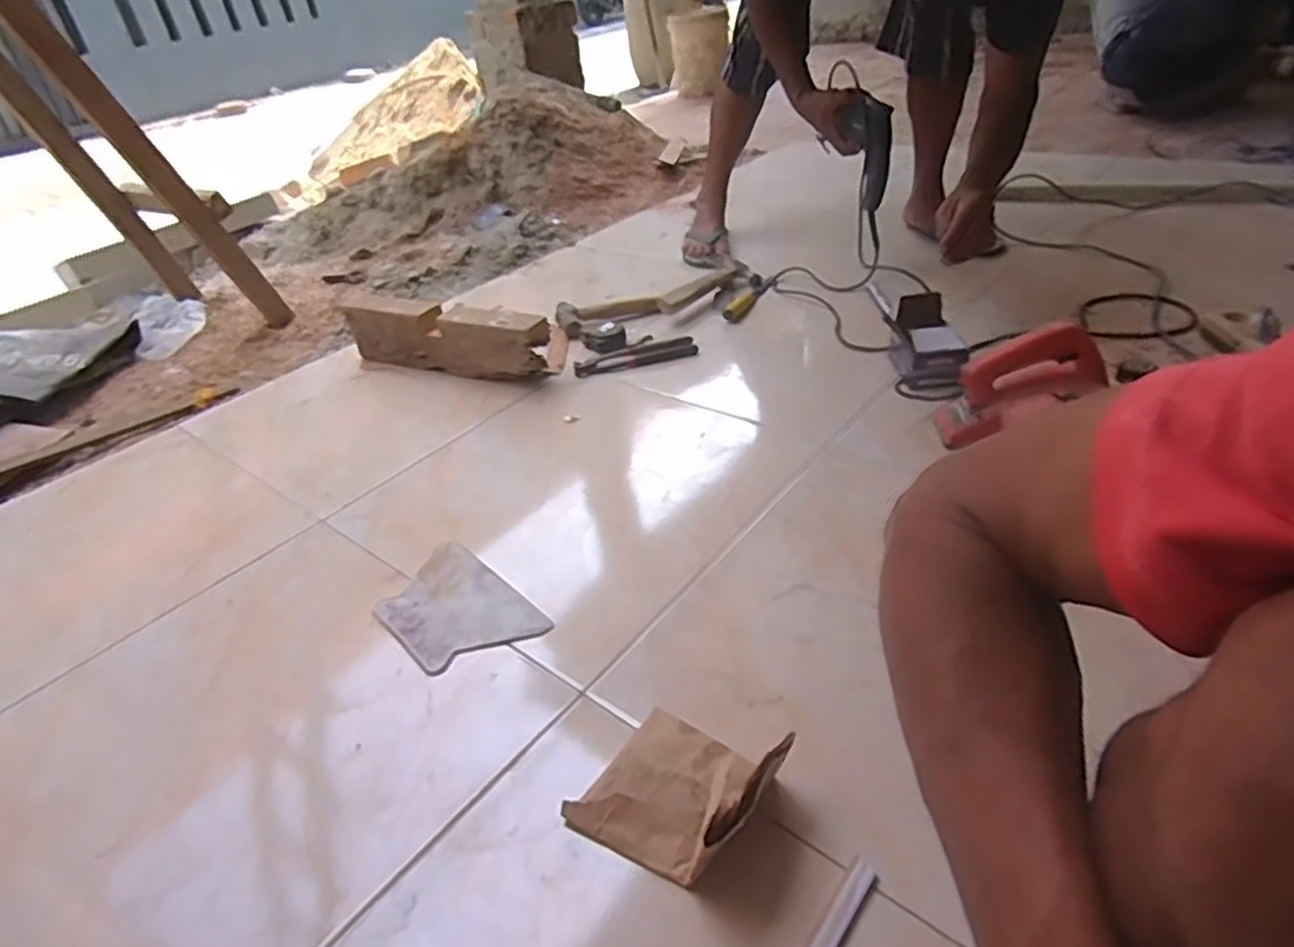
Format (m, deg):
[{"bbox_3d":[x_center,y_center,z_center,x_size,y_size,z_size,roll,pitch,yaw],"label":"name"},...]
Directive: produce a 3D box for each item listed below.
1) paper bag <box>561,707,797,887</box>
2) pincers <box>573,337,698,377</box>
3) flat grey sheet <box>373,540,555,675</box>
[{"bbox_3d":[0.025,0.243,0.582,0.139,0.087,0.127,19,44,31],"label":"paper bag"},{"bbox_3d":[-0.020,-0.203,1.259,0.214,0.015,0.048,-12,37,-7],"label":"pincers"},{"bbox_3d":[-0.219,0.152,0.813,0.130,0.004,0.201,-33,44,-30],"label":"flat grey sheet"}]

